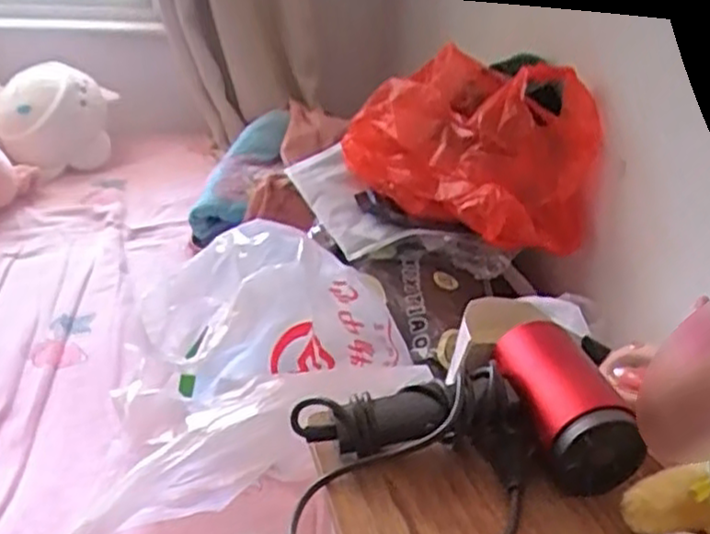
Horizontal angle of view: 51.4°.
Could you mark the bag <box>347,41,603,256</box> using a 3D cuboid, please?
[{"bbox_3d":[0.172,-0.195,1.137,0.405,0.224,0.175,17,28,29],"label":"bag"}]

